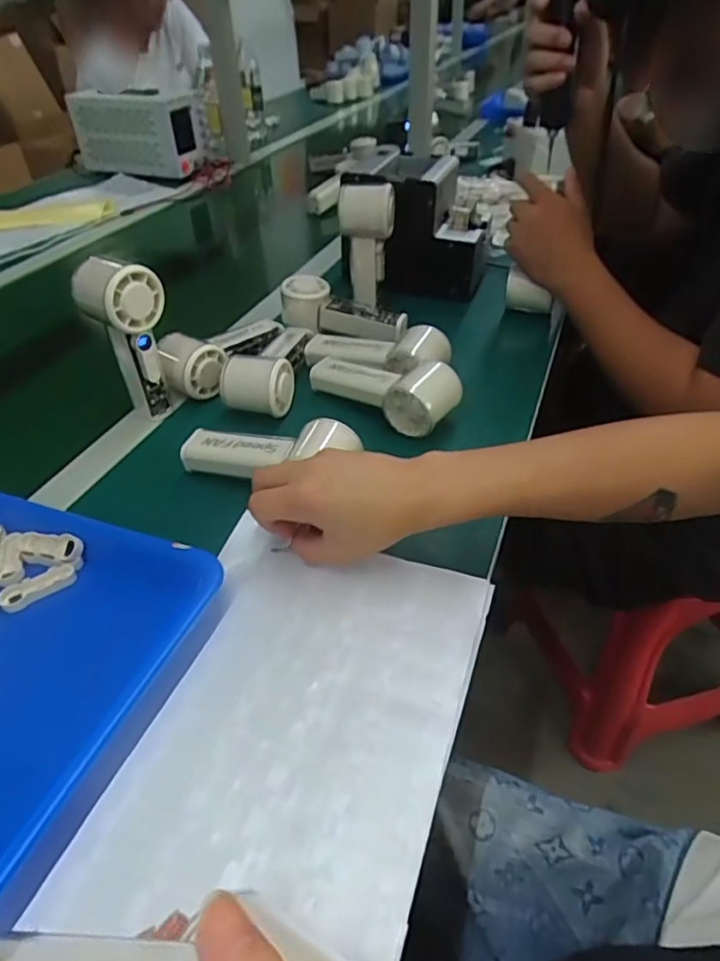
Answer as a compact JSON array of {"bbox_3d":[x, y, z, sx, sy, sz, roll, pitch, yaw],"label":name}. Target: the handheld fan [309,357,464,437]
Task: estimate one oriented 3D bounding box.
[{"bbox_3d":[0.020,-0.098,0.575,0.158,0.044,0.061,25,48,28],"label":"handheld fan"}]

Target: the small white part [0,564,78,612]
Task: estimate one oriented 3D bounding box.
[{"bbox_3d":[-0.231,0.078,0.419,0.051,0.009,0.018,-27,46,-25],"label":"small white part"}]

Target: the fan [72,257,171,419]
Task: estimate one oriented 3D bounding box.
[{"bbox_3d":[-0.220,-0.133,0.548,0.075,0.139,0.049,21,46,26],"label":"fan"}]

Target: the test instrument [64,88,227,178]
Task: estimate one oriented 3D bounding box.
[{"bbox_3d":[-0.466,-0.771,1.292,0.288,0.161,0.180,17,45,22],"label":"test instrument"}]

